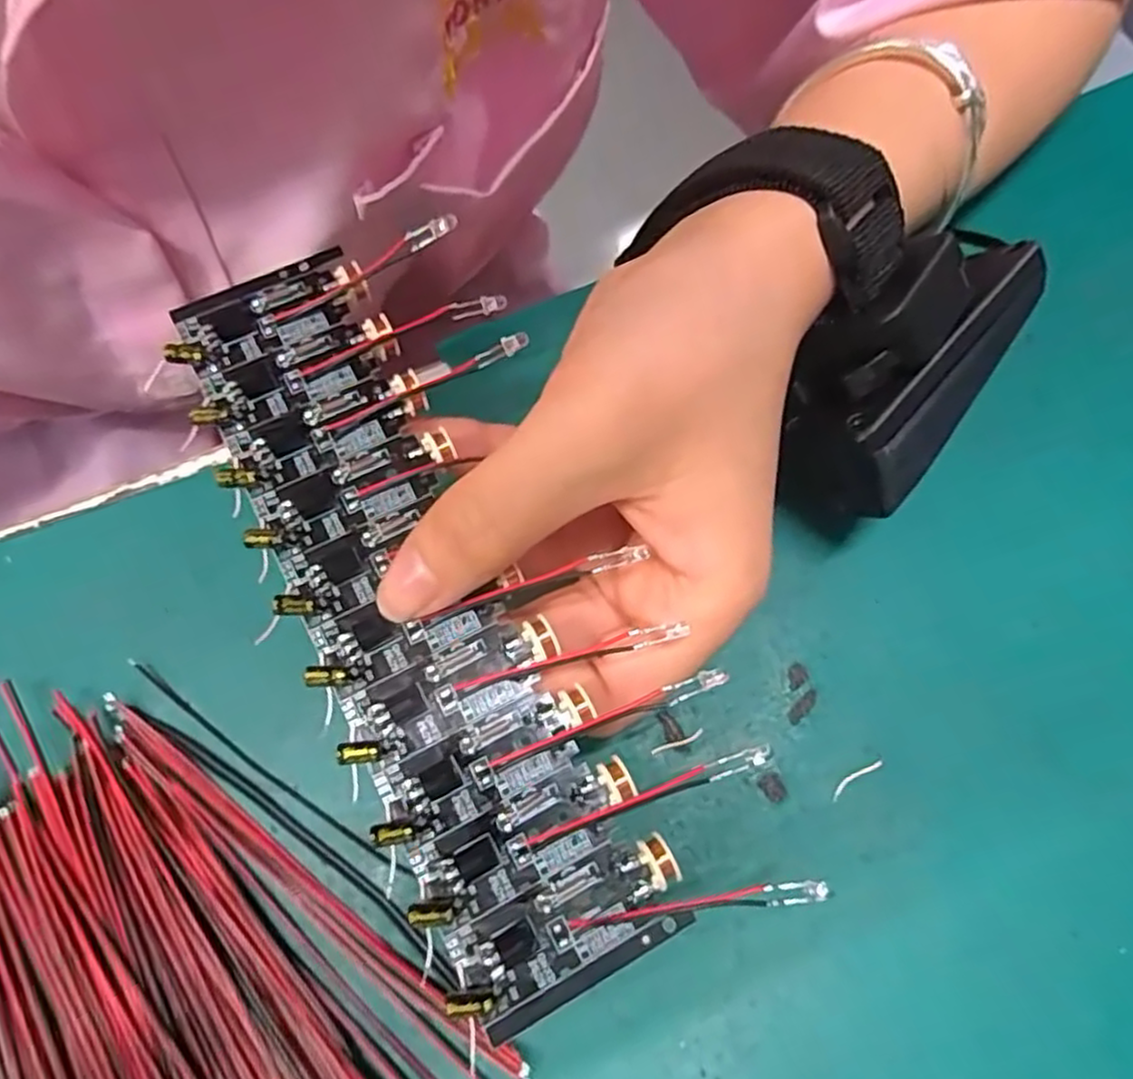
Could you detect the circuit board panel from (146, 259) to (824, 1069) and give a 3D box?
[{"bbox_3d":[-0.031,0.010,0.147,0.051,0.006,0.163,-28,76,-9],"label":"circuit board panel"}]

